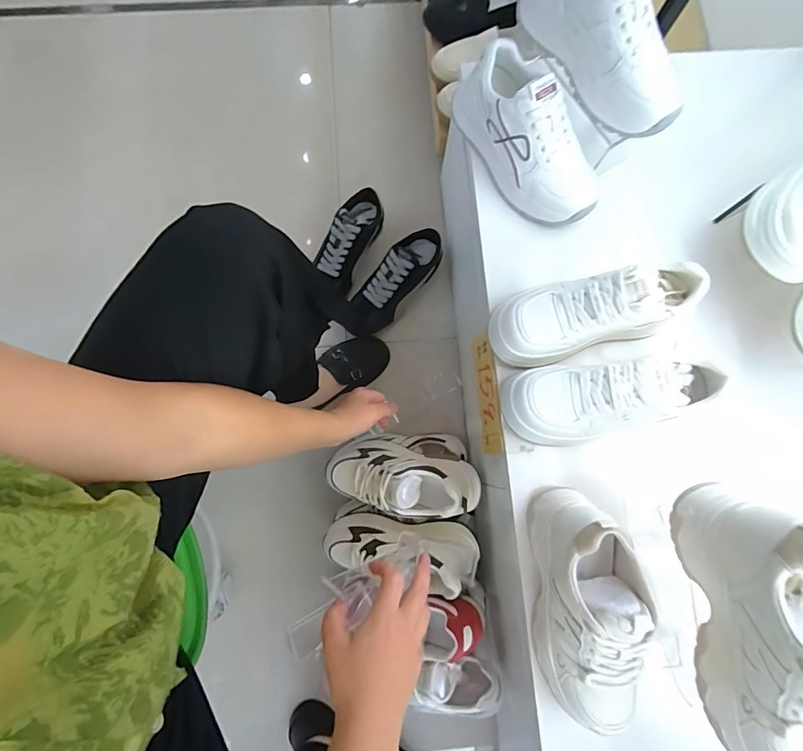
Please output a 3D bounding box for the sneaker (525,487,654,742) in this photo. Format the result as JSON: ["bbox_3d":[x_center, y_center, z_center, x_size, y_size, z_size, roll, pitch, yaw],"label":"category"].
[{"bbox_3d":[0.191,0.240,0.436,0.081,0.112,0.234,0,80,-1],"label":"sneaker"}]

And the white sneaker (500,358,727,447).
[{"bbox_3d":[0.231,0.026,0.485,0.226,0.096,0.097,-9,80,11],"label":"white sneaker"}]

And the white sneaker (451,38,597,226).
[{"bbox_3d":[0.159,-0.303,0.540,0.094,0.100,0.235,-26,81,-6],"label":"white sneaker"}]

